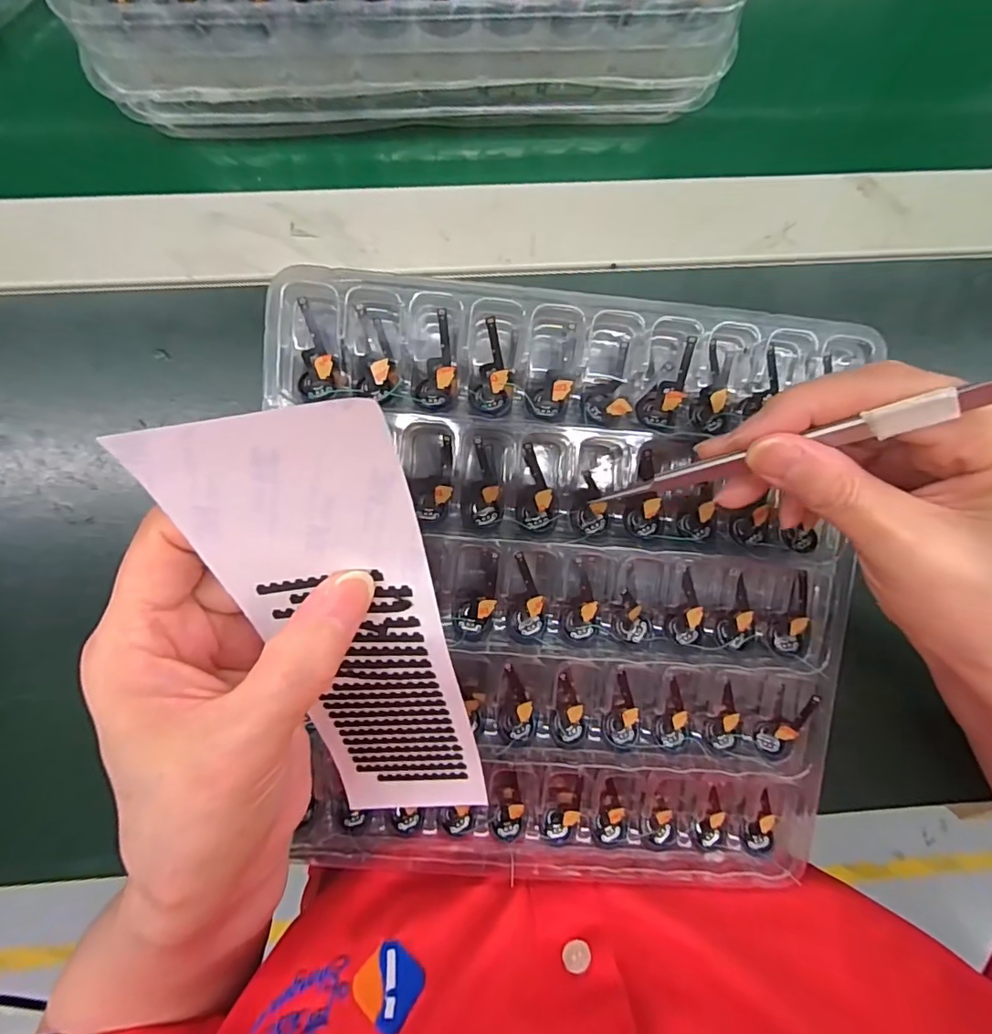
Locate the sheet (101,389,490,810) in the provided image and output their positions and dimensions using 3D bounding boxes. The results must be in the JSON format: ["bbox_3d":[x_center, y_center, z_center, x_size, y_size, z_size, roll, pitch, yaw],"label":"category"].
[{"bbox_3d":[-0.046,0.048,0.177,0.060,0.011,0.184,-8,128,0],"label":"sheet"}]

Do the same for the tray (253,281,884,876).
[{"bbox_3d":[0.032,0.038,0.234,0.237,0.022,0.259,1,96,-3],"label":"tray"}]

